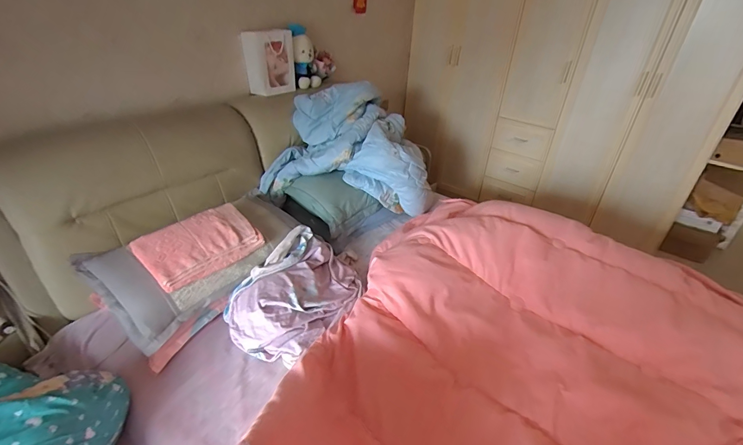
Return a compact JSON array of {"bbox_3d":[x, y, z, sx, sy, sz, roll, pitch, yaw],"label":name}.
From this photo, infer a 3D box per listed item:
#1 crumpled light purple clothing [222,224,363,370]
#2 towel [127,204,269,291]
[{"bbox_3d":[-0.255,0.248,1.322,0.336,0.200,0.500,24,37,27],"label":"crumpled light purple clothing"},{"bbox_3d":[-0.600,0.072,1.298,0.222,0.115,0.365,28,39,31],"label":"towel"}]

